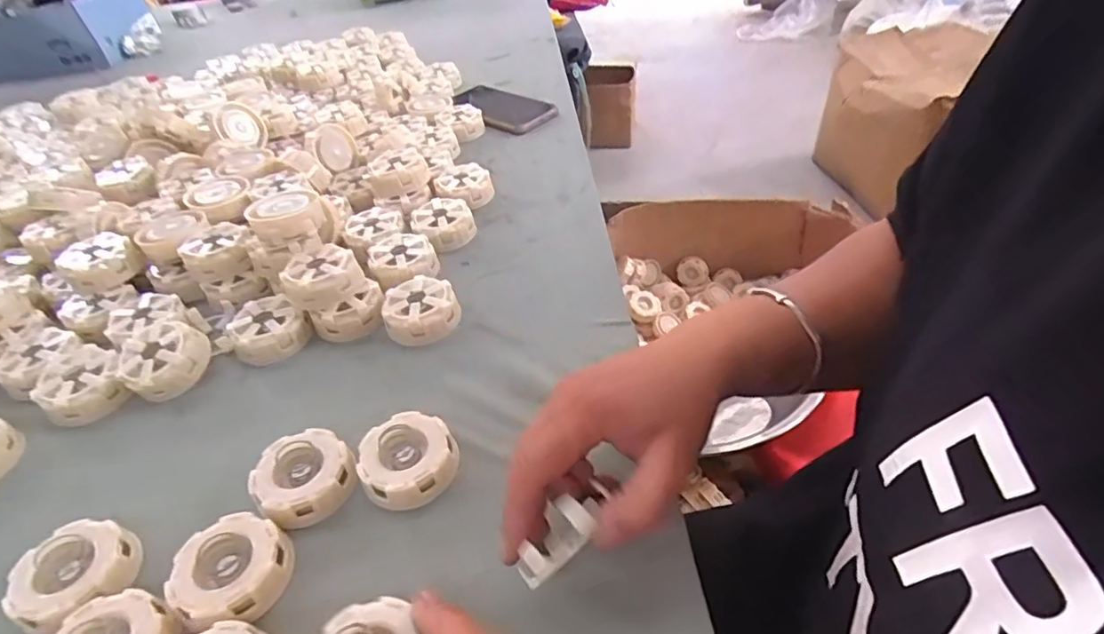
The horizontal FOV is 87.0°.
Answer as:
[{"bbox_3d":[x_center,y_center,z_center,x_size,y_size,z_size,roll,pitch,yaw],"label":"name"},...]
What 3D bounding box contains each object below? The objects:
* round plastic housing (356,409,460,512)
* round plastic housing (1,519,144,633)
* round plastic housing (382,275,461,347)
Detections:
[{"bbox_3d":[-0.094,0.089,0.375,0.060,0.021,0.060,-1,41,1],"label":"round plastic housing"},{"bbox_3d":[-0.275,0.147,0.335,0.056,0.021,0.060,28,49,30],"label":"round plastic housing"},{"bbox_3d":[-0.109,-0.008,0.484,0.059,0.025,0.058,-1,41,1],"label":"round plastic housing"}]

